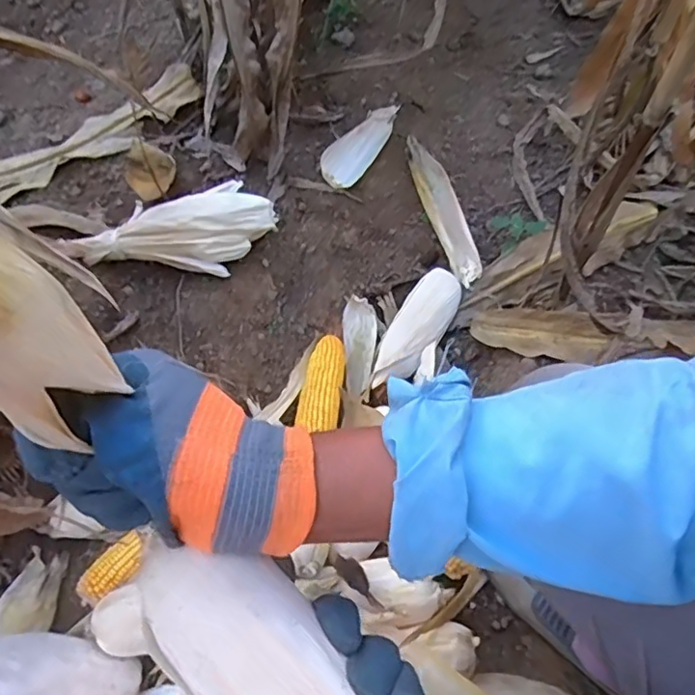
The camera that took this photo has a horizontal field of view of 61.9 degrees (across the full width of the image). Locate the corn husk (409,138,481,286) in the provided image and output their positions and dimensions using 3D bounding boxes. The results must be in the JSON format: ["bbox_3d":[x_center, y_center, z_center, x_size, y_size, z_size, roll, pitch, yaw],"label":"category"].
[{"bbox_3d":[0.151,-0.214,0.896,0.045,0.031,0.267,-16,62,-8],"label":"corn husk"}]

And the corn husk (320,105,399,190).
[{"bbox_3d":[0.026,-0.323,0.910,0.050,0.041,0.190,30,66,16],"label":"corn husk"}]

